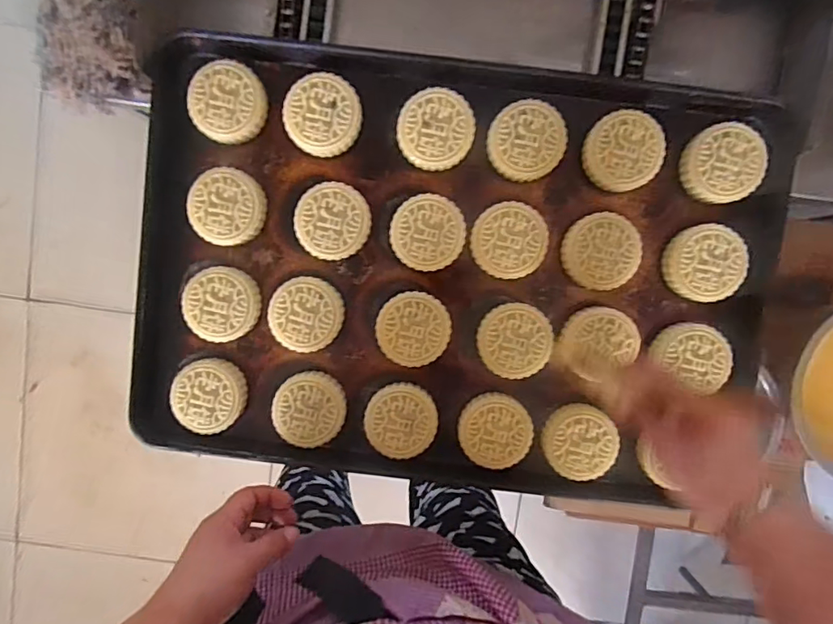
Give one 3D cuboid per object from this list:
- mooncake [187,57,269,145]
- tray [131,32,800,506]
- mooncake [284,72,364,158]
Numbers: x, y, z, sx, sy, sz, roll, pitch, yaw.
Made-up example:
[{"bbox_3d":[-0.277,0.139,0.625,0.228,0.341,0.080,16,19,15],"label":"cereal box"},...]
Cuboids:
[{"bbox_3d":[-0.178,-0.197,0.498,0.069,0.017,0.070,0,98,2],"label":"mooncake"},{"bbox_3d":[0.034,-0.035,0.512,0.593,0.053,0.397,6,99,2],"label":"tray"},{"bbox_3d":[-0.088,-0.185,0.497,0.069,0.017,0.072,-3,98,3],"label":"mooncake"}]

